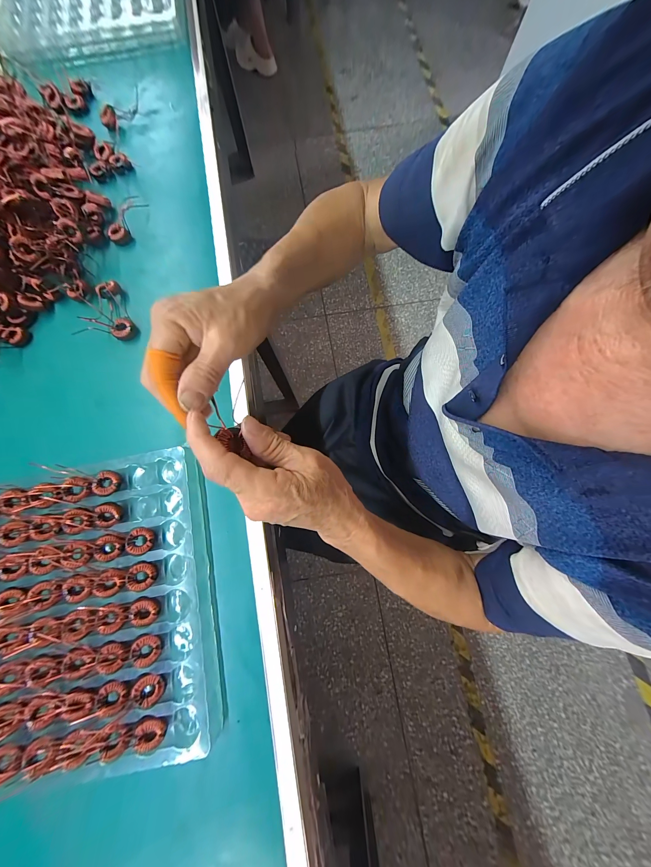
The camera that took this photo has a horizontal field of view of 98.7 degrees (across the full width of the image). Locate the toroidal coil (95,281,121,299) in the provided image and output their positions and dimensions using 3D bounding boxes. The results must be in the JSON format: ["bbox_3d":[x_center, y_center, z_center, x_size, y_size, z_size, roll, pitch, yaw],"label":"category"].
[{"bbox_3d":[-0.280,-0.184,0.362,0.024,0.019,0.018,-9,77,-2],"label":"toroidal coil"}]

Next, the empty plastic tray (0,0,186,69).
[{"bbox_3d":[-0.393,-0.752,0.466,0.298,0.030,0.300,-8,77,-1],"label":"empty plastic tray"}]

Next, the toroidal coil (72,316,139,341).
[{"bbox_3d":[-0.272,-0.131,0.347,0.063,0.014,0.025,0,76,-17],"label":"toroidal coil"}]

